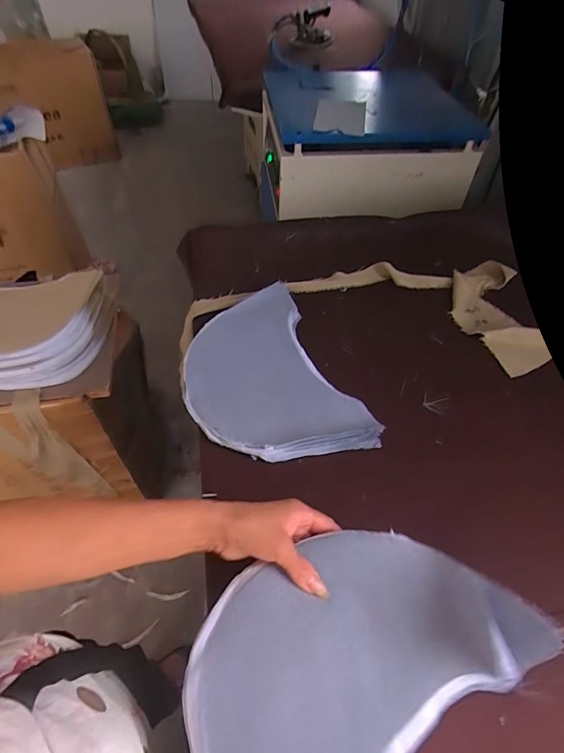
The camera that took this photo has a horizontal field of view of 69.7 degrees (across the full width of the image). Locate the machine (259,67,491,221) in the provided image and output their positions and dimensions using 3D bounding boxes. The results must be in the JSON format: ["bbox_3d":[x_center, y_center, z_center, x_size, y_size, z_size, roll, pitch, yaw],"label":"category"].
[{"bbox_3d":[0.209,-0.674,1.155,0.495,0.222,0.477,-8,53,-8],"label":"machine"}]

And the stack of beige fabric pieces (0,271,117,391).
[{"bbox_3d":[-0.497,-0.086,0.809,0.306,0.110,0.196,-16,54,-13],"label":"stack of beige fabric pieces"}]

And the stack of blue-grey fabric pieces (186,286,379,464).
[{"bbox_3d":[-0.028,0.000,0.564,0.205,0.033,0.293,-19,55,-16],"label":"stack of blue-grey fabric pieces"}]

